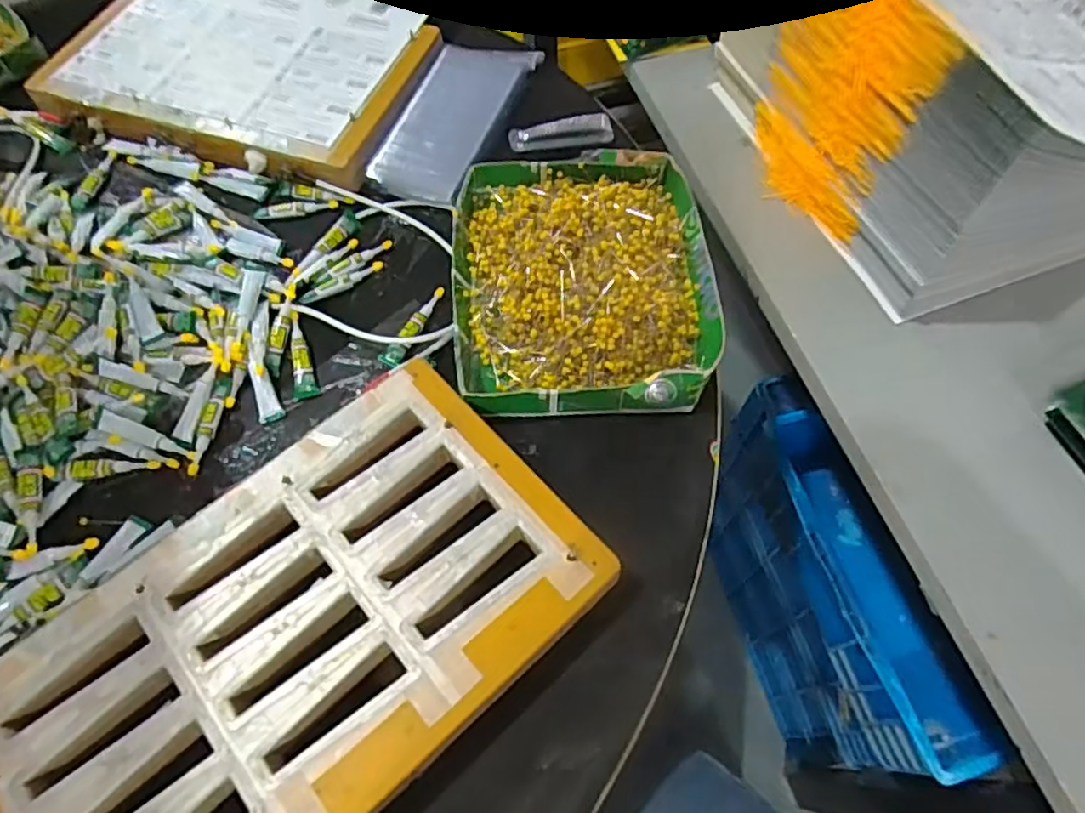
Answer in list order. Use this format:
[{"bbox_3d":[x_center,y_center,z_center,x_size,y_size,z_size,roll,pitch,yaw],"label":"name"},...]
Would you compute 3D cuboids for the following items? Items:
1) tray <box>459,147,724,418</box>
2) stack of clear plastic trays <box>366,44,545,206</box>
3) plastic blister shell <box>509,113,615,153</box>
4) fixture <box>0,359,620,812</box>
[{"bbox_3d":[0.034,-0.118,0.572,0.216,0.054,0.266,-3,61,-1],"label":"tray"},{"bbox_3d":[-0.090,-0.307,0.692,0.102,0.027,0.232,16,63,9],"label":"stack of clear plastic trays"},{"bbox_3d":[0.019,-0.291,0.690,0.106,0.012,0.037,-8,63,-3],"label":"plastic blister shell"},{"bbox_3d":[-0.165,0.158,0.433,0.388,0.040,0.231,-38,67,-18],"label":"fixture"}]

